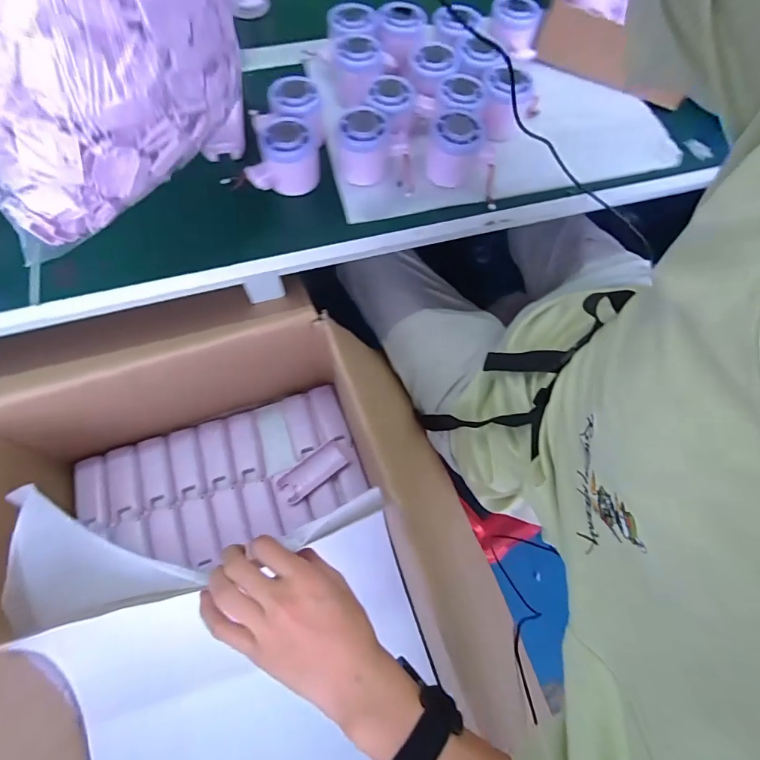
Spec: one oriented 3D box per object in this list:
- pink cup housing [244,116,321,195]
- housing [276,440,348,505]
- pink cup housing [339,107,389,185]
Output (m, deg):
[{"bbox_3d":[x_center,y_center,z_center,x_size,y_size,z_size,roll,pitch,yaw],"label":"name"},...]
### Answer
[{"bbox_3d":[-0.104,-0.238,0.459,0.076,0.053,0.060,-12,69,-6],"label":"pink cup housing"},{"bbox_3d":[-0.098,0.133,0.628,0.103,0.023,0.046,-36,73,-14],"label":"housing"},{"bbox_3d":[-0.017,-0.247,0.459,0.050,0.059,0.052,-4,68,-3],"label":"pink cup housing"}]

